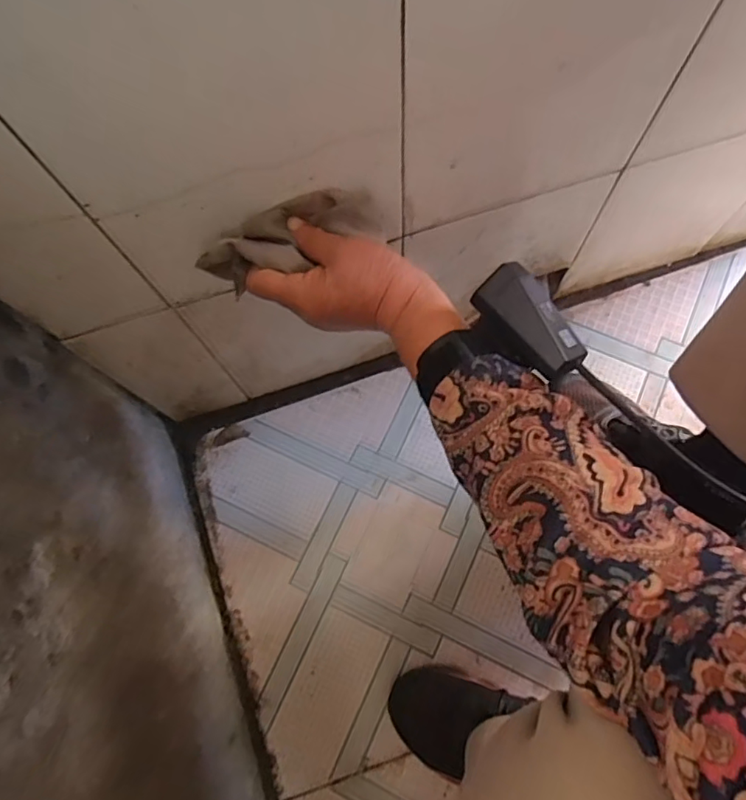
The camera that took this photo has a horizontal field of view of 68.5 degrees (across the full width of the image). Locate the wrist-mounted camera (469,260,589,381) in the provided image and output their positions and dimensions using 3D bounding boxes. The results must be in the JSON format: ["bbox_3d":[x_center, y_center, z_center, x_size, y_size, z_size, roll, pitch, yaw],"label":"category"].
[{"bbox_3d":[0.091,-0.046,0.316,0.035,0.021,0.069,-39,79,-10],"label":"wrist-mounted camera"}]

